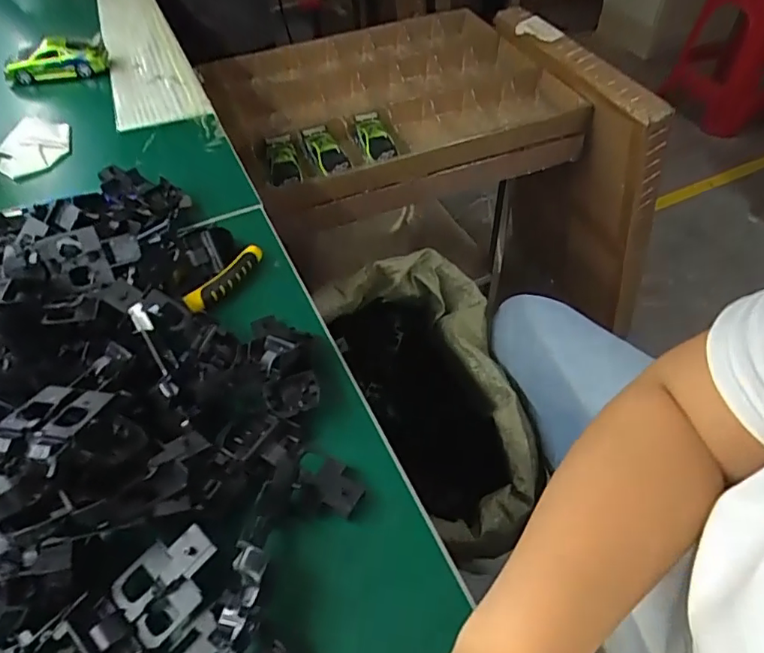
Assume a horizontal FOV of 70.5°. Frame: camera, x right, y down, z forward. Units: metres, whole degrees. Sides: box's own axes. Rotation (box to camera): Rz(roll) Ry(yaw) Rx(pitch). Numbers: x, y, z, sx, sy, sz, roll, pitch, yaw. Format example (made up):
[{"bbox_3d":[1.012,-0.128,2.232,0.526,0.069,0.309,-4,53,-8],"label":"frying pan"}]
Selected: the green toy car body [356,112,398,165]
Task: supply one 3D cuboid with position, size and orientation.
[{"bbox_3d":[-0.013,-0.311,0.889,0.052,0.030,0.132,-13,51,-8],"label":"green toy car body"}]

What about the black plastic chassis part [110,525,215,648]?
[{"bbox_3d":[-0.115,0.138,0.298,0.043,0.014,0.058,41,85,24],"label":"black plastic chassis part"}]

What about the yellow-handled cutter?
[{"bbox_3d":[-0.133,-0.039,0.460,0.017,0.017,0.082,28,57,23],"label":"yellow-handled cutter"}]

